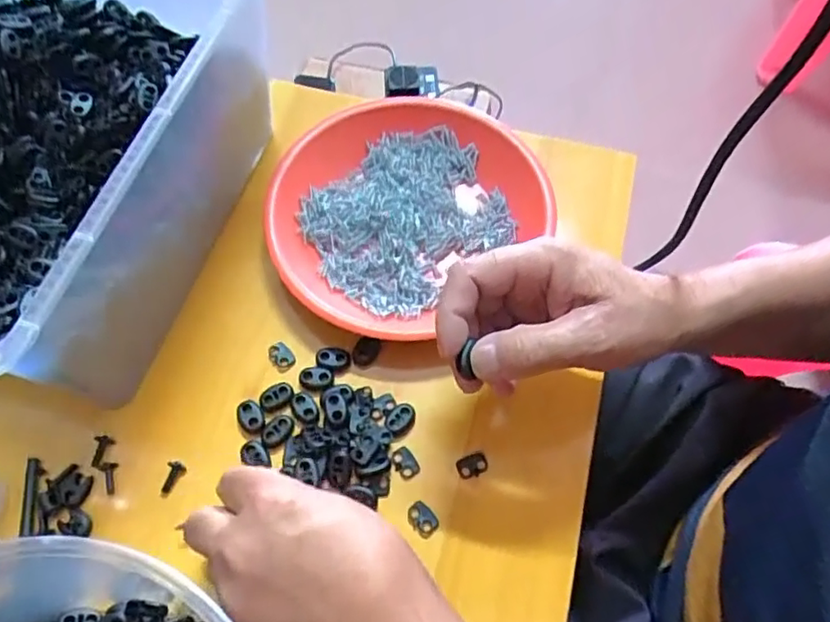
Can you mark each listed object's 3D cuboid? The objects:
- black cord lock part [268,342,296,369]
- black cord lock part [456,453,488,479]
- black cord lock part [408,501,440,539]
[{"bbox_3d":[-0.087,0.029,0.398,0.014,0.004,0.019,-36,69,-16],"label":"black cord lock part"},{"bbox_3d":[0.035,0.093,0.368,0.018,0.004,0.013,-20,66,-9],"label":"black cord lock part"},{"bbox_3d":[0.004,0.120,0.353,0.014,0.004,0.019,-36,69,-16],"label":"black cord lock part"}]

